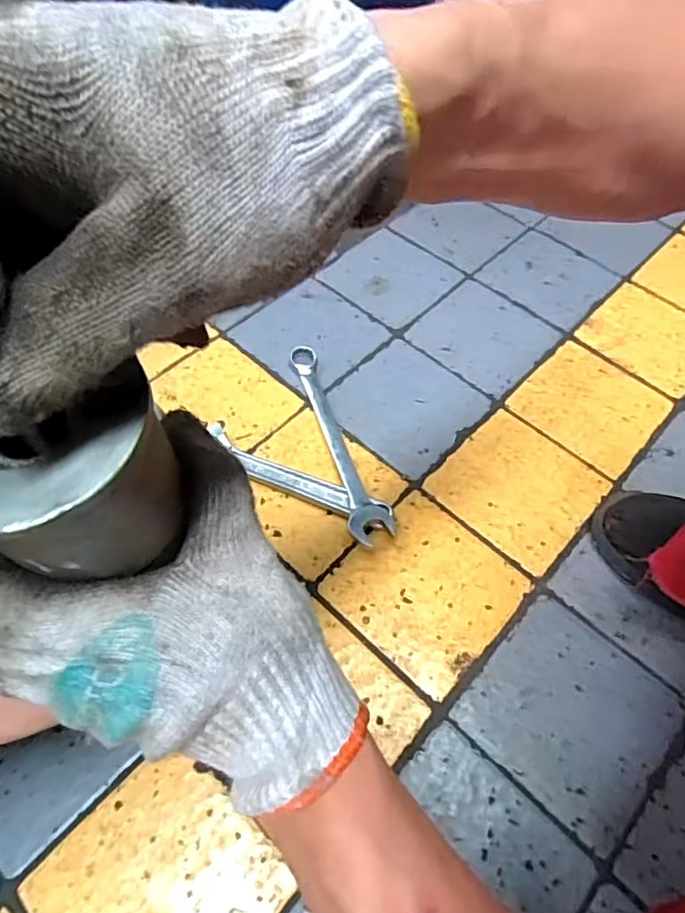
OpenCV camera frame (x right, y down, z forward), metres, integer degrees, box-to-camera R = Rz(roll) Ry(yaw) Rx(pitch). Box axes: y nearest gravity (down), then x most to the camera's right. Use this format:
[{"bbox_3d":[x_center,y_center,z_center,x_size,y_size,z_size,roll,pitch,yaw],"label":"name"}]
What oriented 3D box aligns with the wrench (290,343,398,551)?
[{"bbox_3d":[-0.005,-0.027,0.626,0.044,0.023,0.264,-12,61,-12],"label":"wrench"}]

